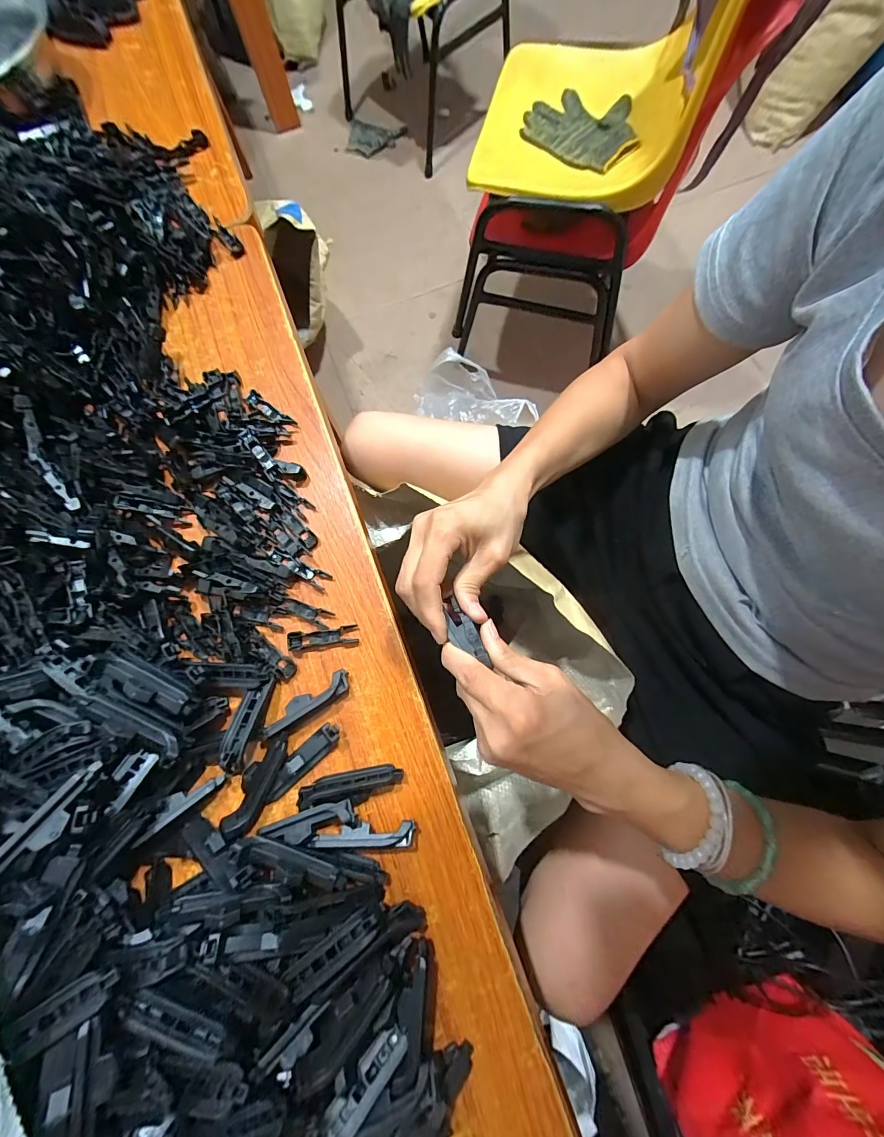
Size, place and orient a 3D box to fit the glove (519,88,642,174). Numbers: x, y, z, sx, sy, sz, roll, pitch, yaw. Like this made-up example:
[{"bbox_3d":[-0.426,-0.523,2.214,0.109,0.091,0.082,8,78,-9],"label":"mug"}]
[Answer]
[{"bbox_3d":[0.253,-0.785,0.715,0.204,0.032,0.145,40,82,11],"label":"glove"}]

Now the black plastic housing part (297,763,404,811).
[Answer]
[{"bbox_3d":[-0.064,0.153,0.287,0.073,0.018,0.015,-13,78,-1],"label":"black plastic housing part"}]

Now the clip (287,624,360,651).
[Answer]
[{"bbox_3d":[-0.093,0.054,0.316,0.054,0.007,0.014,-8,78,0],"label":"clip"}]

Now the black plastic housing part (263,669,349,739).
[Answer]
[{"bbox_3d":[-0.100,0.101,0.301,0.069,0.018,0.018,-30,79,-5],"label":"black plastic housing part"}]

